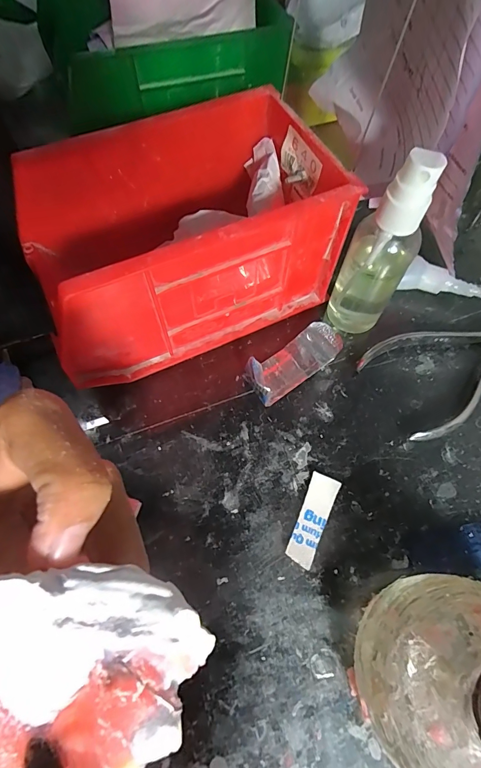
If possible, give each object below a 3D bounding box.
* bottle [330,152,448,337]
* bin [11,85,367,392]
[{"bbox_3d":[0.074,-0.067,0.203,0.028,0.111,0.027,-31,68,-14],"label":"bottle"},{"bbox_3d":[-0.035,-0.084,0.218,0.158,0.083,0.098,-24,67,-11],"label":"bin"}]

